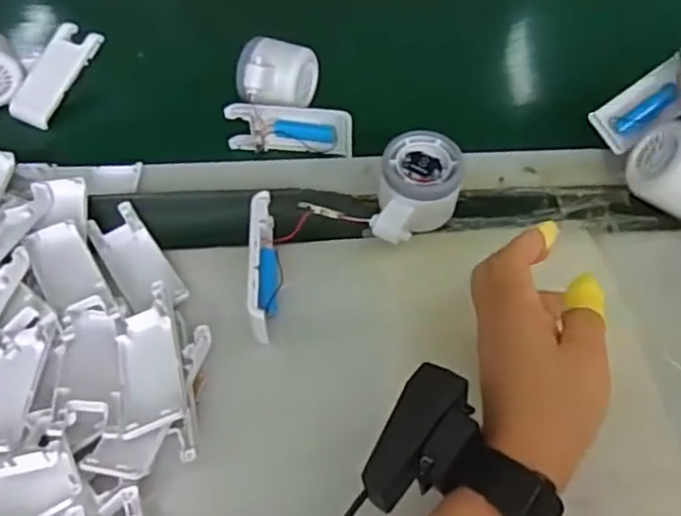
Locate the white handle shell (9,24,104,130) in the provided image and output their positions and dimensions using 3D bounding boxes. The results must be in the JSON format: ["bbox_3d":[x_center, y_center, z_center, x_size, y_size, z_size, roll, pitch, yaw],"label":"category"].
[{"bbox_3d":[-0.266,-0.170,0.603,0.045,0.019,0.102,29,83,22],"label":"white handle shell"}]

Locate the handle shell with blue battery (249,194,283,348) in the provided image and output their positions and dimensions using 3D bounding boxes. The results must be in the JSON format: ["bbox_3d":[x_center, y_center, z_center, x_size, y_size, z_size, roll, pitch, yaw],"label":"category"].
[{"bbox_3d":[-0.051,0.006,0.451,0.018,0.035,0.107,-6,54,0],"label":"handle shell with blue battery"}]

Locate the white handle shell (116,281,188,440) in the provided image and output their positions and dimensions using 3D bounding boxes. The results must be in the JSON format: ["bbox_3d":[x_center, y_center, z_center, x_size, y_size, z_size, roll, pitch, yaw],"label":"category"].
[{"bbox_3d":[-0.121,0.066,0.416,0.039,0.028,0.101,-15,55,-7],"label":"white handle shell"}]

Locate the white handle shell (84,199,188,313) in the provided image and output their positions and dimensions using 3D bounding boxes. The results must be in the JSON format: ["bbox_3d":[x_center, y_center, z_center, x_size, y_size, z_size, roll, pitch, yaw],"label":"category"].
[{"bbox_3d":[-0.149,0.002,0.475,0.039,0.012,0.105,-31,58,-17],"label":"white handle shell"}]

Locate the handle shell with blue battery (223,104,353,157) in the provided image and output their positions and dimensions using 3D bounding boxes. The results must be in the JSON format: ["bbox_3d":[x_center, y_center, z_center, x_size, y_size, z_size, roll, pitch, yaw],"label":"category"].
[{"bbox_3d":[-0.042,-0.107,0.546,0.104,0.041,0.019,4,29,6],"label":"handle shell with blue battery"}]

